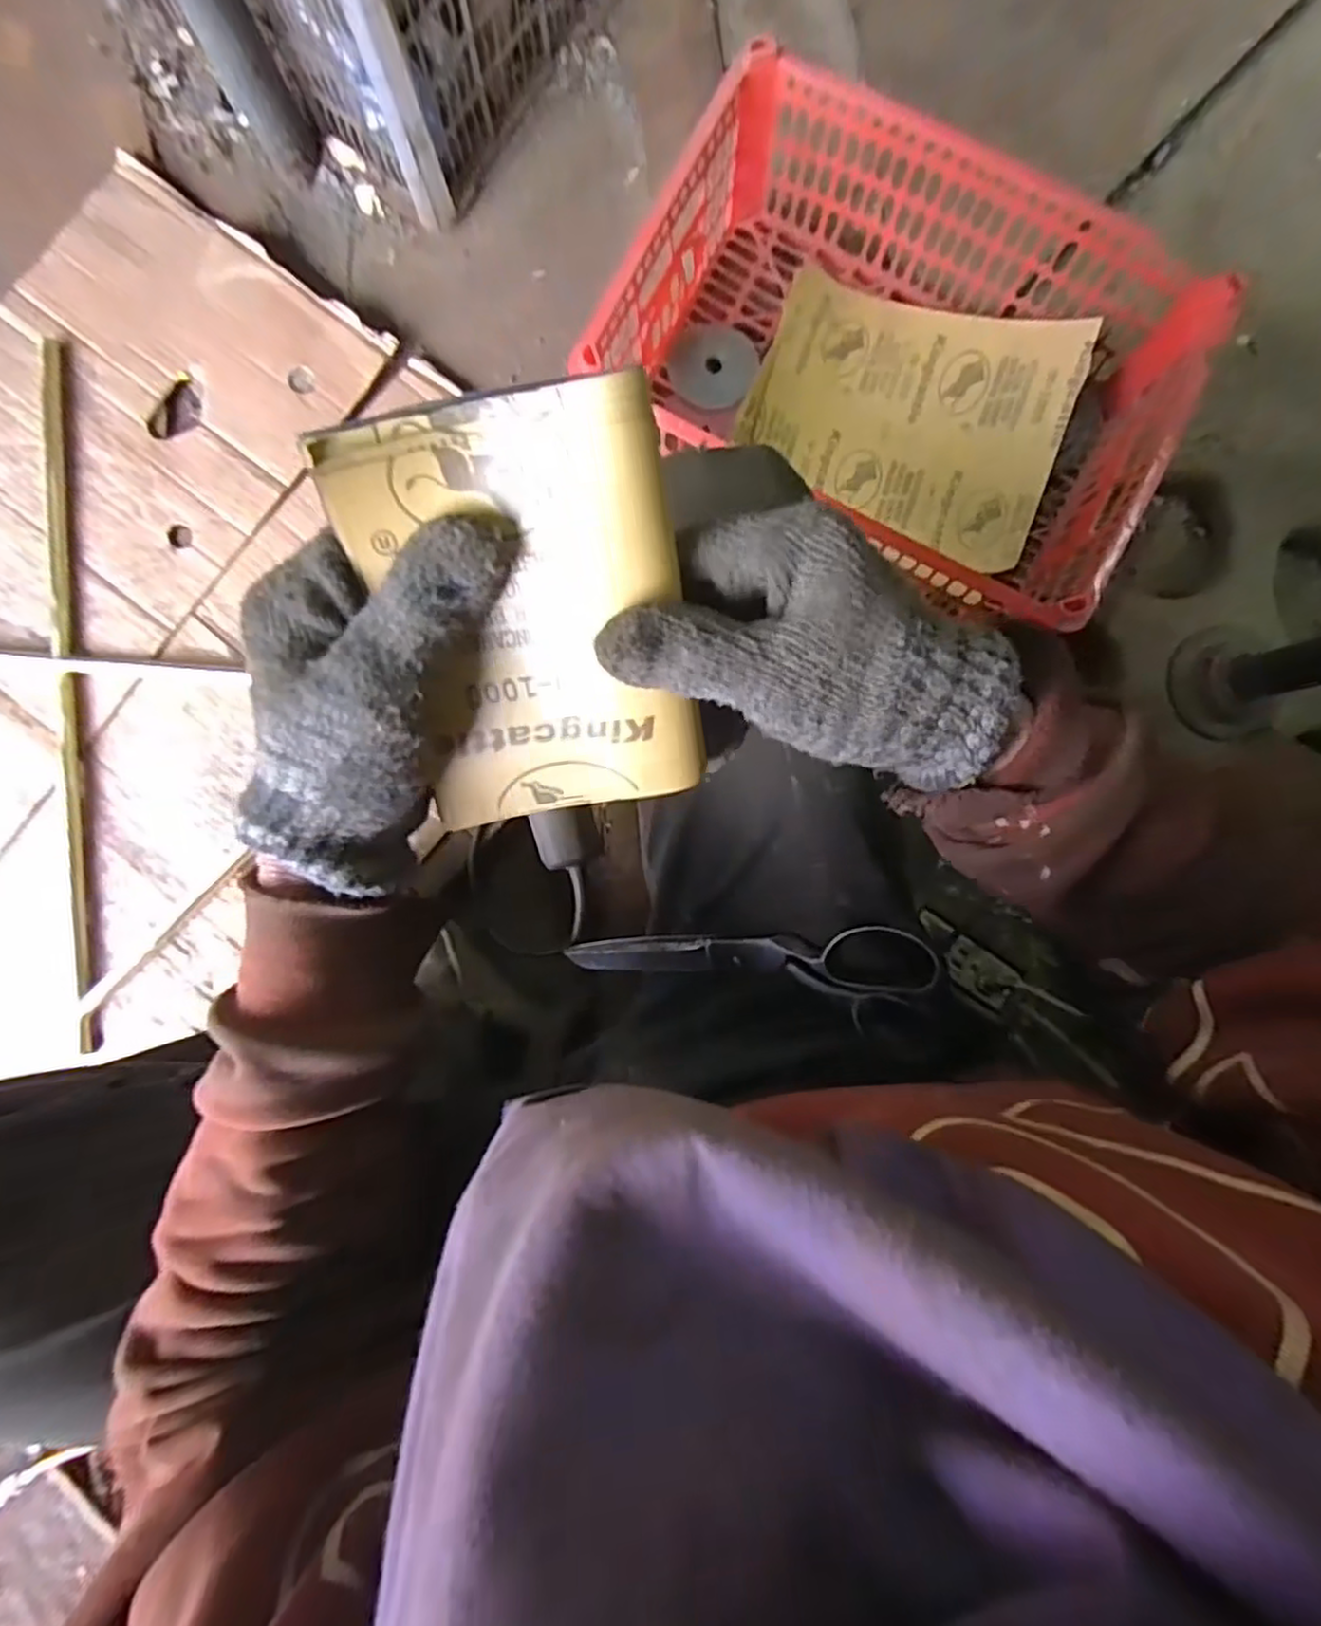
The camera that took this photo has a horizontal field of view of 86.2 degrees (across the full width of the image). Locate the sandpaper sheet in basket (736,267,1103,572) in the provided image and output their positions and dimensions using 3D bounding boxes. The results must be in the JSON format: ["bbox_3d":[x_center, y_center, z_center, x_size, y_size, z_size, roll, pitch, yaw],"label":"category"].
[{"bbox_3d":[0.231,-0.375,0.658,0.283,0.048,0.222,18,88,-1],"label":"sandpaper sheet in basket"}]

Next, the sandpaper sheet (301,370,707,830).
[{"bbox_3d":[-0.045,-0.064,0.255,0.105,0.010,0.146,-7,123,4],"label":"sandpaper sheet"}]

